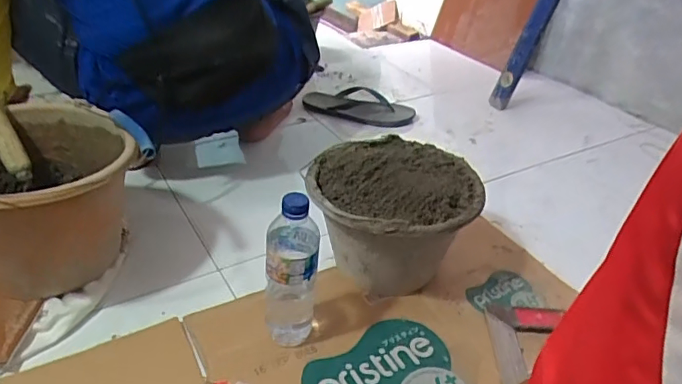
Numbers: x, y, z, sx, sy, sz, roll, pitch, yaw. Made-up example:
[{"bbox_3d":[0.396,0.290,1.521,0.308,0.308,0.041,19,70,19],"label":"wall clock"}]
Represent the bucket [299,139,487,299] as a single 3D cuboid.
[{"bbox_3d":[0.076,0.040,0.812,0.241,0.177,0.241,3,33,-2],"label":"bucket"}]

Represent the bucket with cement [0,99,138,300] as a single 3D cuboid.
[{"bbox_3d":[-0.439,0.020,0.767,0.270,0.211,0.291,3,33,-2],"label":"bucket with cement"}]

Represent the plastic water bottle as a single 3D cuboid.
[{"bbox_3d":[-0.065,0.101,0.666,0.068,0.221,0.062,4,33,0],"label":"plastic water bottle"}]

